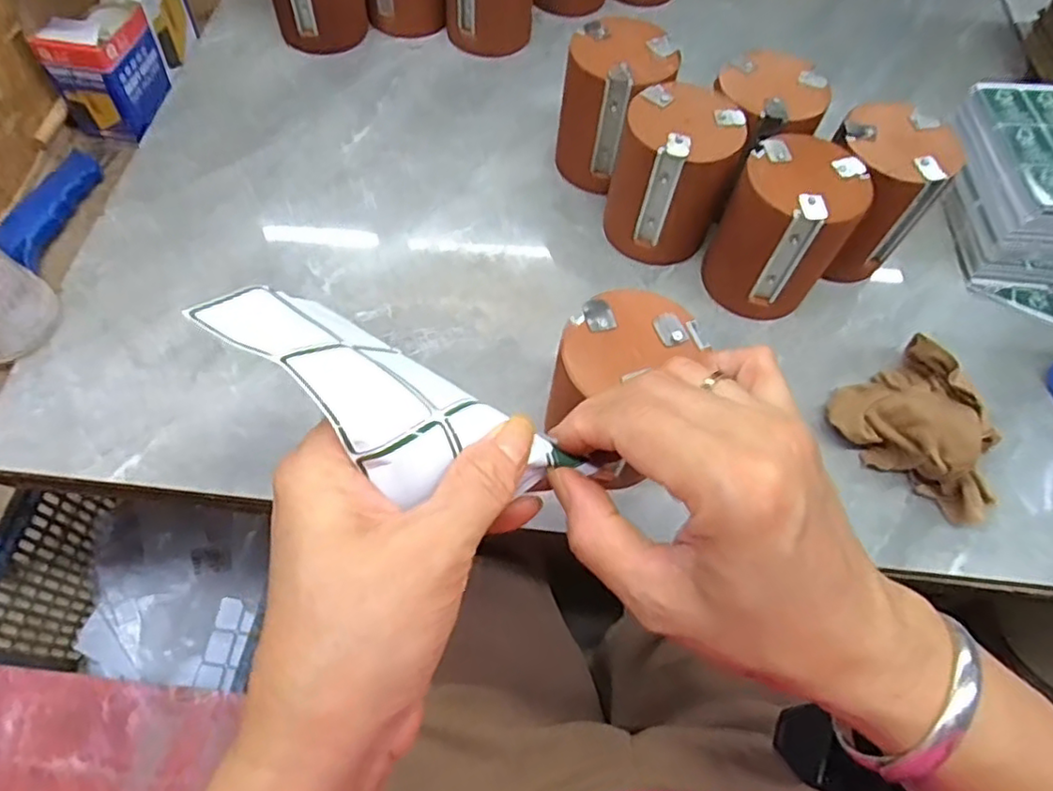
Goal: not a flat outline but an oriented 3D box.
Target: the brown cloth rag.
[{"bbox_3d":[0.256,0.023,0.409,0.080,0.052,0.106,-29,68,-17],"label":"brown cloth rag"}]

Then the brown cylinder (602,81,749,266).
[{"bbox_3d":[0.102,-0.155,0.465,0.076,0.102,0.078,2,62,-3],"label":"brown cylinder"}]

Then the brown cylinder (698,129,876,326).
[{"bbox_3d":[0.175,-0.113,0.444,0.077,0.101,0.077,35,66,14],"label":"brown cylinder"}]

